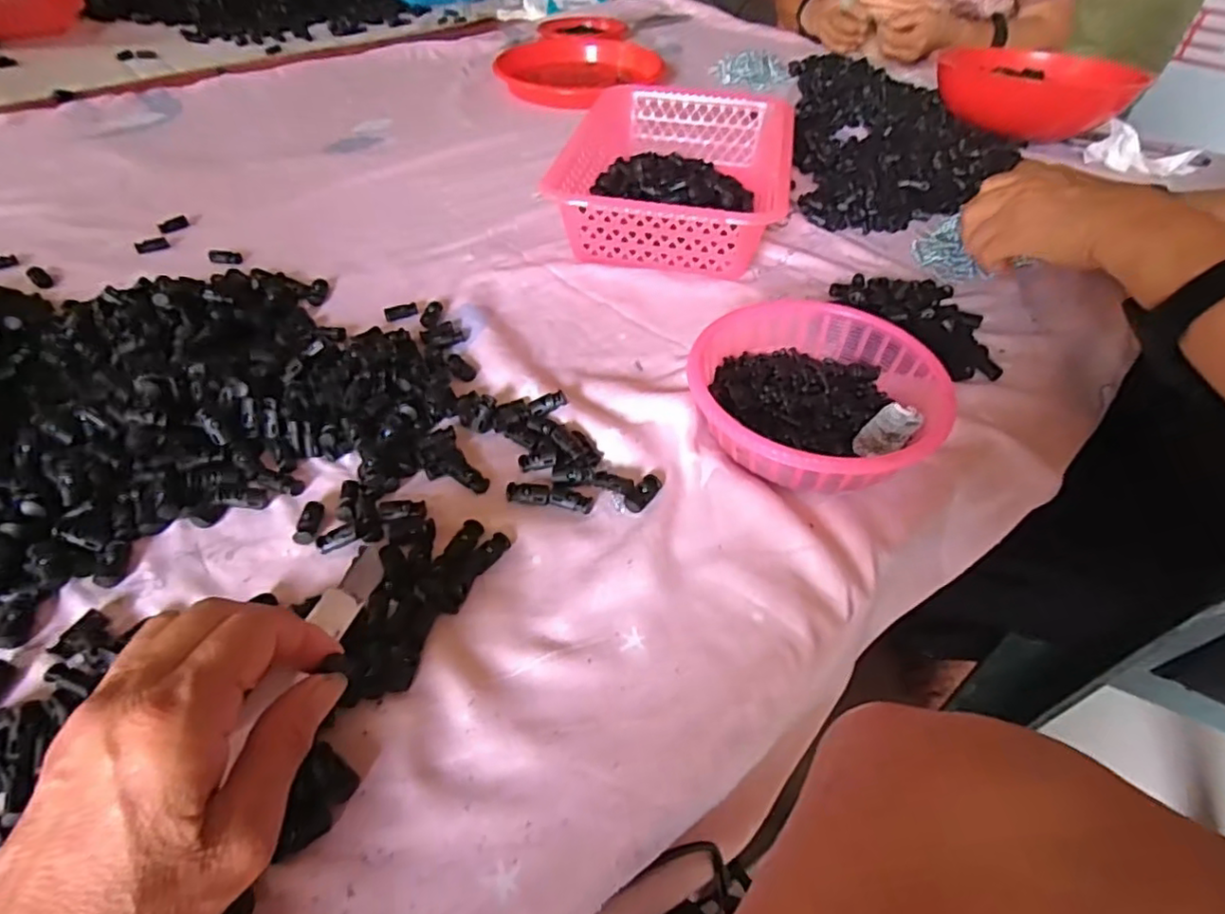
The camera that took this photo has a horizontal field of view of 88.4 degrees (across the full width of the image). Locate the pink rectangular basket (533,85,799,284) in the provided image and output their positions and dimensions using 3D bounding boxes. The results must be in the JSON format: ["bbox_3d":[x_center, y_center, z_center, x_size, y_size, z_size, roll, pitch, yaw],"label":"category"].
[{"bbox_3d":[0.069,-0.295,0.663,0.210,0.082,0.283,10,47,8],"label":"pink rectangular basket"}]

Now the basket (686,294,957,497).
[{"bbox_3d":[0.139,-0.044,0.447,0.168,0.054,0.167,1,47,-1],"label":"basket"}]

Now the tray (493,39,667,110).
[{"bbox_3d":[-0.074,-0.602,0.963,0.235,0.040,0.219,1,47,-1],"label":"tray"}]

